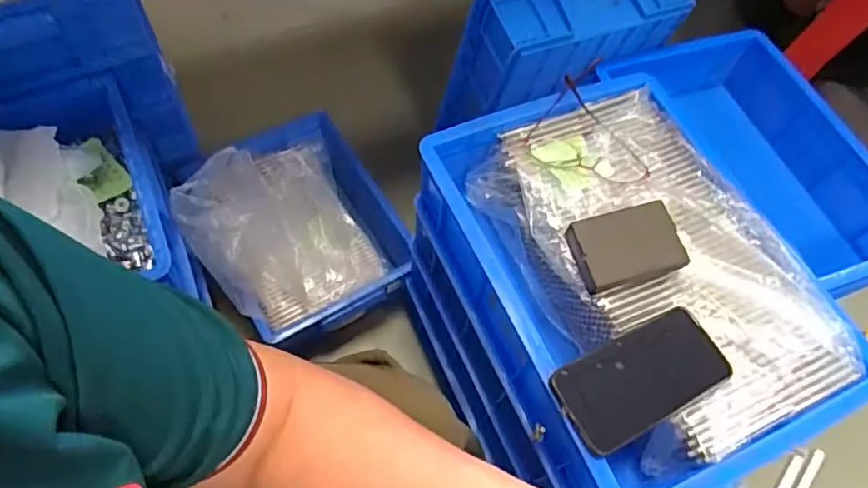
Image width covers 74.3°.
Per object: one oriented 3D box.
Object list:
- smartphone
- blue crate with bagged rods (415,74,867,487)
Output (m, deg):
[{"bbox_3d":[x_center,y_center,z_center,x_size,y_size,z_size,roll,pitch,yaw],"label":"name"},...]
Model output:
[{"bbox_3d":[0.185,0.114,0.498,0.162,0.014,0.075,-21,64,-21],"label":"smartphone"},{"bbox_3d":[0.197,0.031,0.598,0.311,0.125,0.411,-20,65,-16],"label":"blue crate with bagged rods"}]

